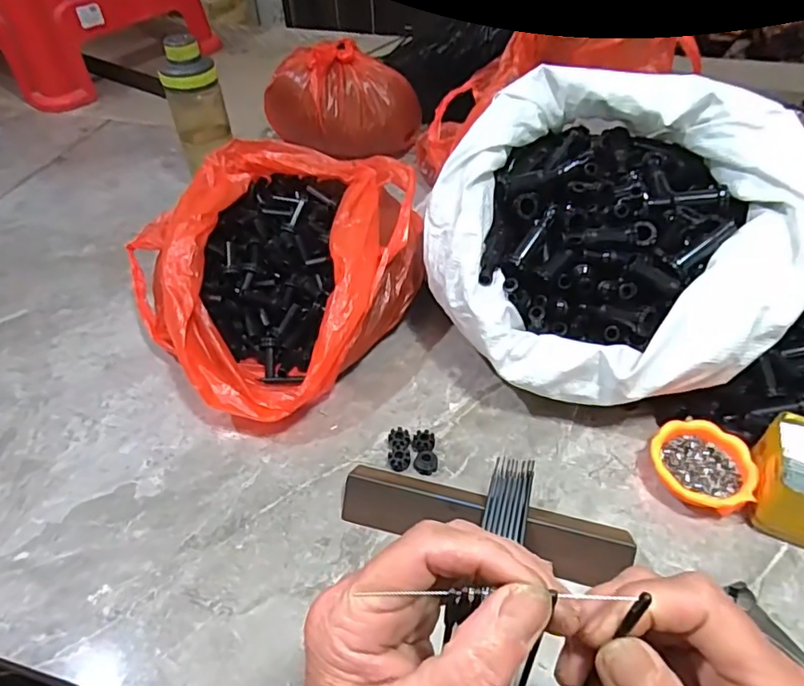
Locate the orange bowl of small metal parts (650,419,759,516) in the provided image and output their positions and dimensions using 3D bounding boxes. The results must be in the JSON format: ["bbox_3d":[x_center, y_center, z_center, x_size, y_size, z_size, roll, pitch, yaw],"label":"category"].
[{"bbox_3d":[0.237,0.100,0.447,0.073,0.028,0.071,-1,46,1],"label":"orange bowl of small metal parts"}]

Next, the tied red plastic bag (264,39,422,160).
[{"bbox_3d":[-0.085,-0.349,0.800,0.211,0.120,0.127,3,46,5],"label":"tied red plastic bag"}]

